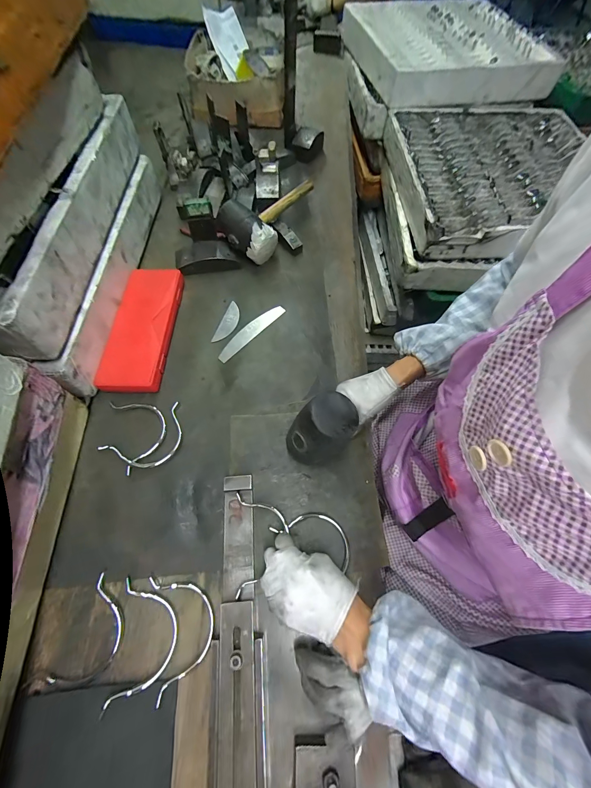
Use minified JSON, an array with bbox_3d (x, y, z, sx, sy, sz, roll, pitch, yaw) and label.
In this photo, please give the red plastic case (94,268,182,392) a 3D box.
[{"bbox_3d":[-0.264,-0.121,0.538,0.096,0.035,0.246,2,64,-2],"label":"red plastic case"}]

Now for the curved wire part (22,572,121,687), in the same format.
[{"bbox_3d":[-0.240,0.288,0.353,0.067,0.013,0.121,29,68,6],"label":"curved wire part"}]

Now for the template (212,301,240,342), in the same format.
[{"bbox_3d":[-0.125,-0.135,0.573,0.031,0.004,0.093,16,64,5],"label":"template"}]

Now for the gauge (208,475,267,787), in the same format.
[{"bbox_3d":[-0.067,0.278,0.362,0.056,0.027,0.346,-3,64,-4],"label":"gauge"}]

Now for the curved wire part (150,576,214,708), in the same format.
[{"bbox_3d":[-0.136,0.281,0.368,0.069,0.013,0.124,-14,65,-9],"label":"curved wire part"}]

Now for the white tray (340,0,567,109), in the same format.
[{"bbox_3d":[0.496,-1.215,1.062,0.566,0.102,0.651,-10,65,-5],"label":"white tray"}]

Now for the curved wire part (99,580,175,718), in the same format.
[{"bbox_3d":[-0.179,0.290,0.360,0.068,0.021,0.124,1,64,-2],"label":"curved wire part"}]

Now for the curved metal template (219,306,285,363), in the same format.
[{"bbox_3d":[-0.083,-0.116,0.564,0.028,0.004,0.154,44,74,9],"label":"curved metal template"}]

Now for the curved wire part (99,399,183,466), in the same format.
[{"bbox_3d":[-0.212,0.069,0.453,0.120,0.024,0.069,-40,72,-19],"label":"curved wire part"}]

